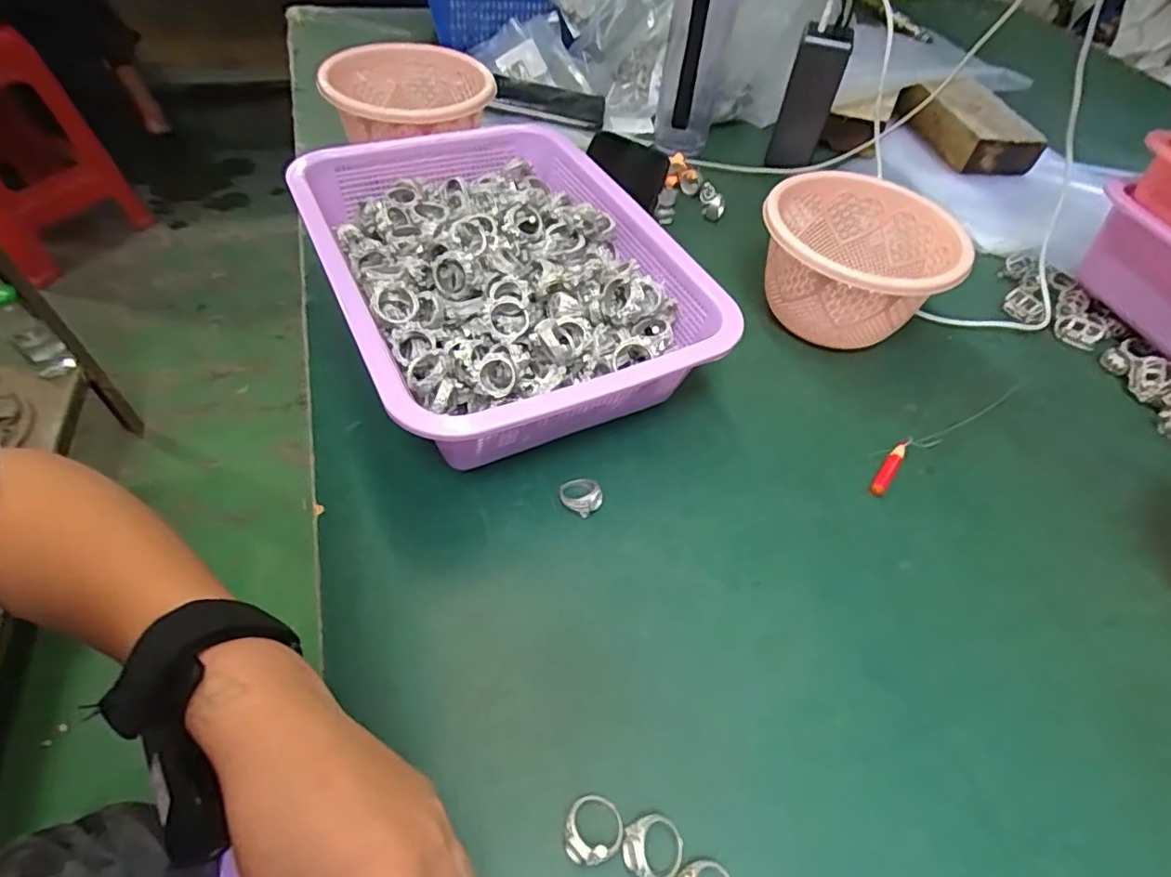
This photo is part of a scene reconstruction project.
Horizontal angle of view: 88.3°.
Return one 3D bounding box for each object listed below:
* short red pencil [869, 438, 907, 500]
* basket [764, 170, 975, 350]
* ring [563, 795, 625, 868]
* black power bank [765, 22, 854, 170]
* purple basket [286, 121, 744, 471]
[{"bbox_3d":[0.205,0.021,0.407,0.010,0.009,0.054,32,56,21],"label":"short red pencil"},{"bbox_3d":[0.211,-0.133,0.485,0.141,0.096,0.140,2,51,-2],"label":"basket"},{"bbox_3d":[0.004,0.167,0.259,0.025,0.014,0.026,2,51,-2],"label":"ring"},{"bbox_3d":[0.233,-0.354,0.635,0.048,0.130,0.029,14,51,7],"label":"black power bank"},{"bbox_3d":[-0.057,-0.109,0.441,0.232,0.097,0.309,-21,55,-20],"label":"purple basket"}]

